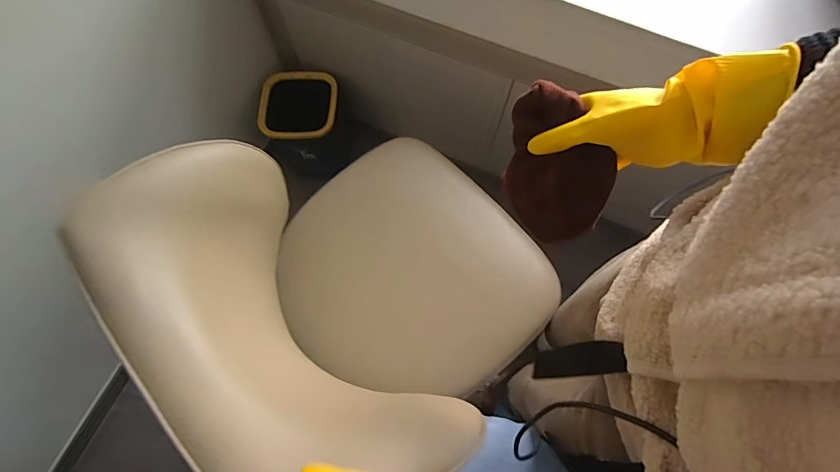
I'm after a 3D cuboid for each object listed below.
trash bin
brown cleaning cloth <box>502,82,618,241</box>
[{"bbox_3d":[-0.351,-0.334,1.273,0.222,0.239,0.217,4,72,3],"label":"trash bin"},{"bbox_3d":[0.134,-0.068,0.427,0.090,0.100,0.133,-35,74,-10],"label":"brown cleaning cloth"}]

